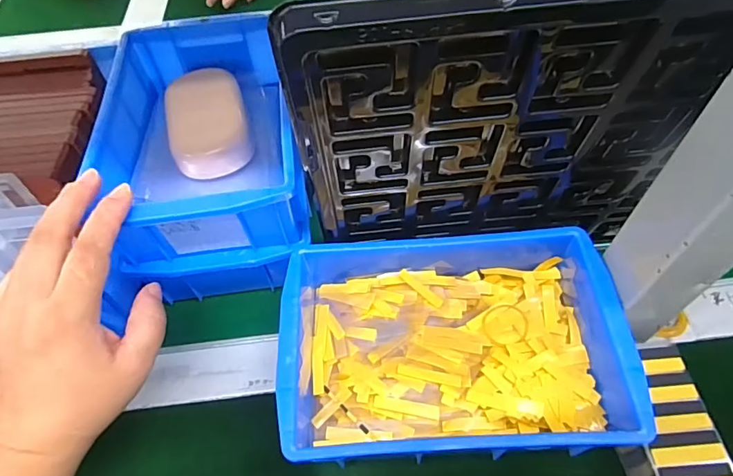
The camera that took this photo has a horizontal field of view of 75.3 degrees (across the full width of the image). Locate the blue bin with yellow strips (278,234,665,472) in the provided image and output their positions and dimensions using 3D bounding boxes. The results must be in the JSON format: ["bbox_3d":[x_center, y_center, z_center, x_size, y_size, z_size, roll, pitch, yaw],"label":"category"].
[{"bbox_3d":[0.051,0.068,0.308,0.197,0.068,0.133,-4,55,1],"label":"blue bin with yellow strips"}]

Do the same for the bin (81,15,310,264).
[{"bbox_3d":[-0.119,-0.077,0.349,0.121,0.062,0.197,-10,55,-3],"label":"bin"}]

